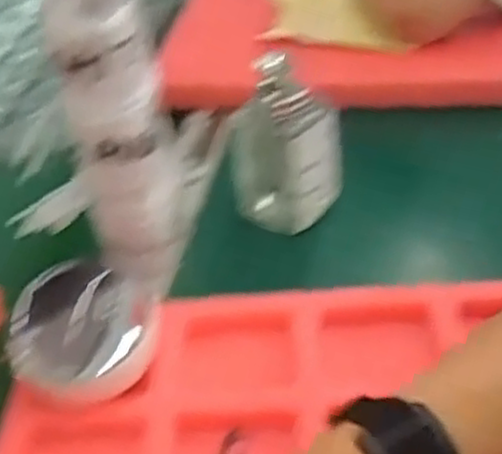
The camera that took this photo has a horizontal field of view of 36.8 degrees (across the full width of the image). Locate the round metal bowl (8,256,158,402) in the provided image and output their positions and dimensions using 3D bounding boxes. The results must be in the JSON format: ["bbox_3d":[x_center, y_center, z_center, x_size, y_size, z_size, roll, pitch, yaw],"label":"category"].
[{"bbox_3d":[-0.087,0.060,0.405,0.073,0.059,0.062,-13,39,-7],"label":"round metal bowl"}]

